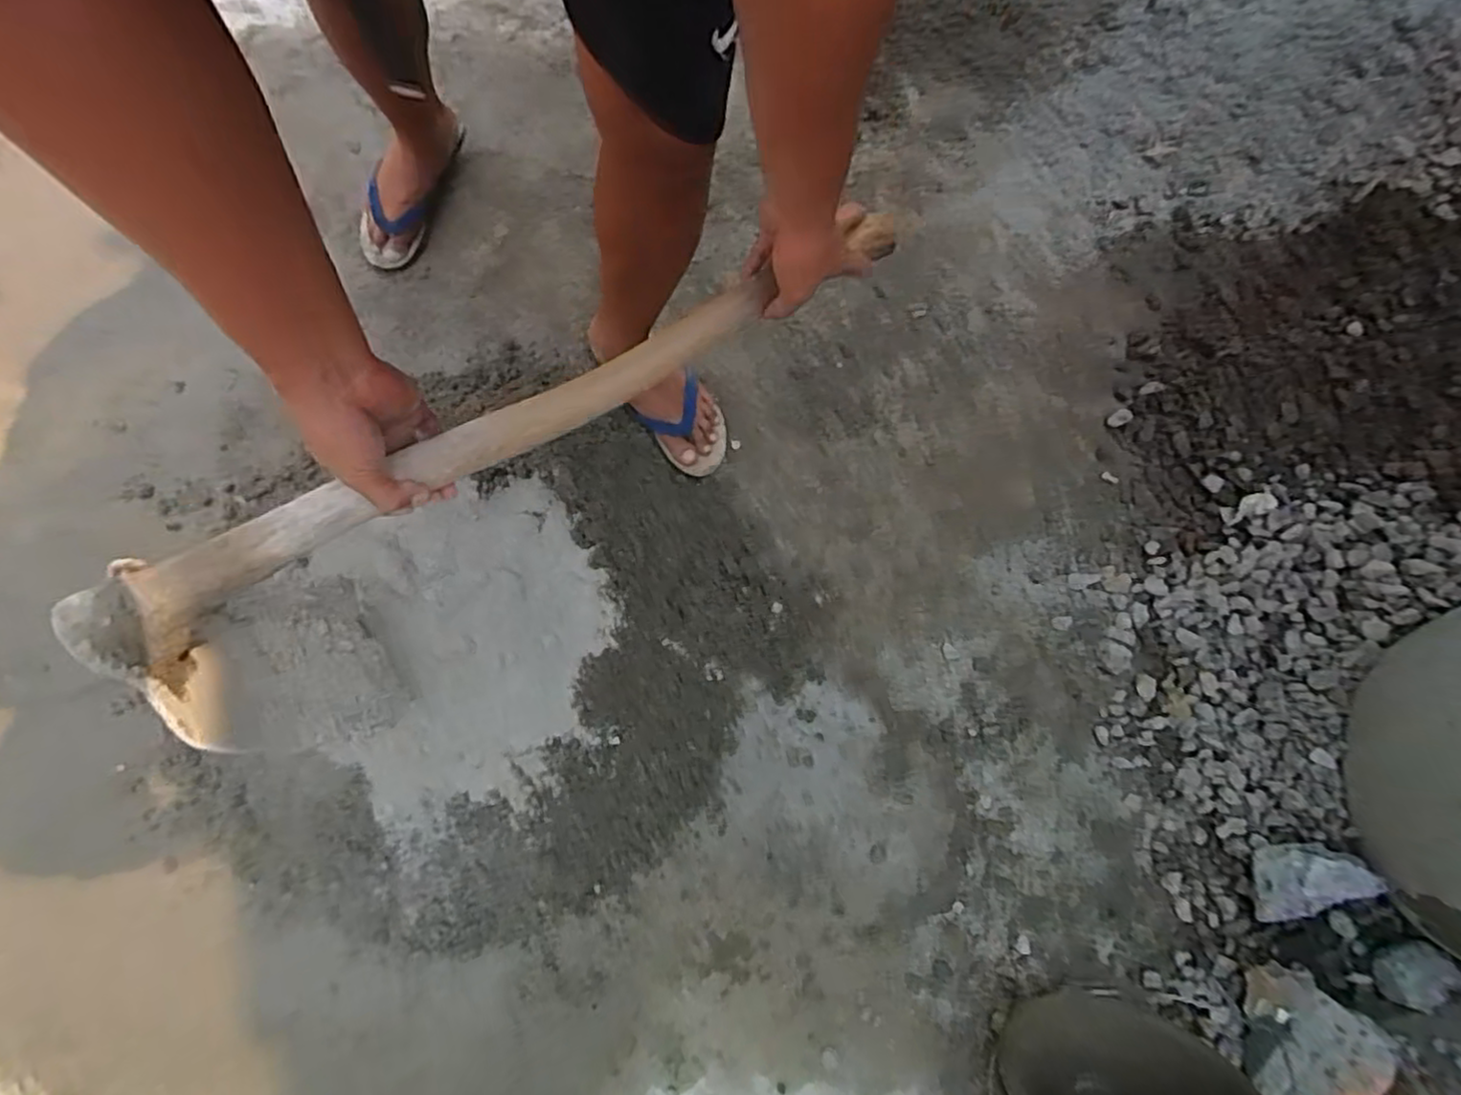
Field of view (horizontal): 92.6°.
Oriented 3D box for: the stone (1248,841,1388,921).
[{"bbox_3d":[0.671,0.390,0.799,0.104,0.089,0.095,0,78,0],"label":"stone"}]

